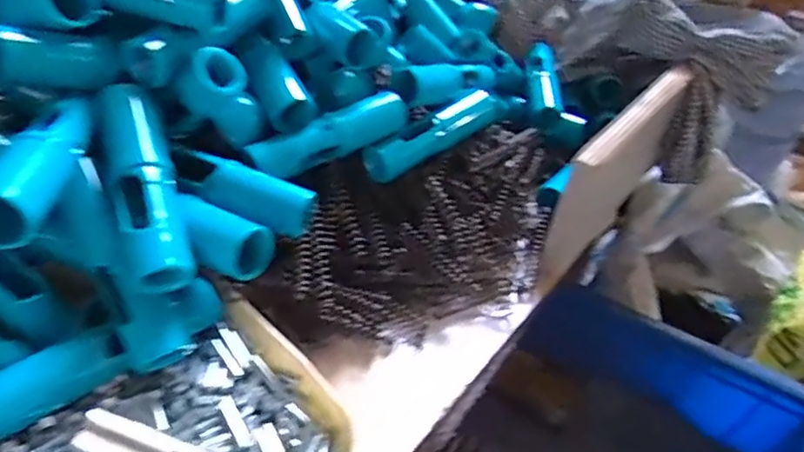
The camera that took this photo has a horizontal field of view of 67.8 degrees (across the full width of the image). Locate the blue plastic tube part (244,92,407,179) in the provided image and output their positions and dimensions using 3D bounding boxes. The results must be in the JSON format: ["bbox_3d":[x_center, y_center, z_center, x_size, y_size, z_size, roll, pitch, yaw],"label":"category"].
[{"bbox_3d":[-0.048,-0.063,0.408,0.119,0.026,0.021,-26,50,-34],"label":"blue plastic tube part"}]

